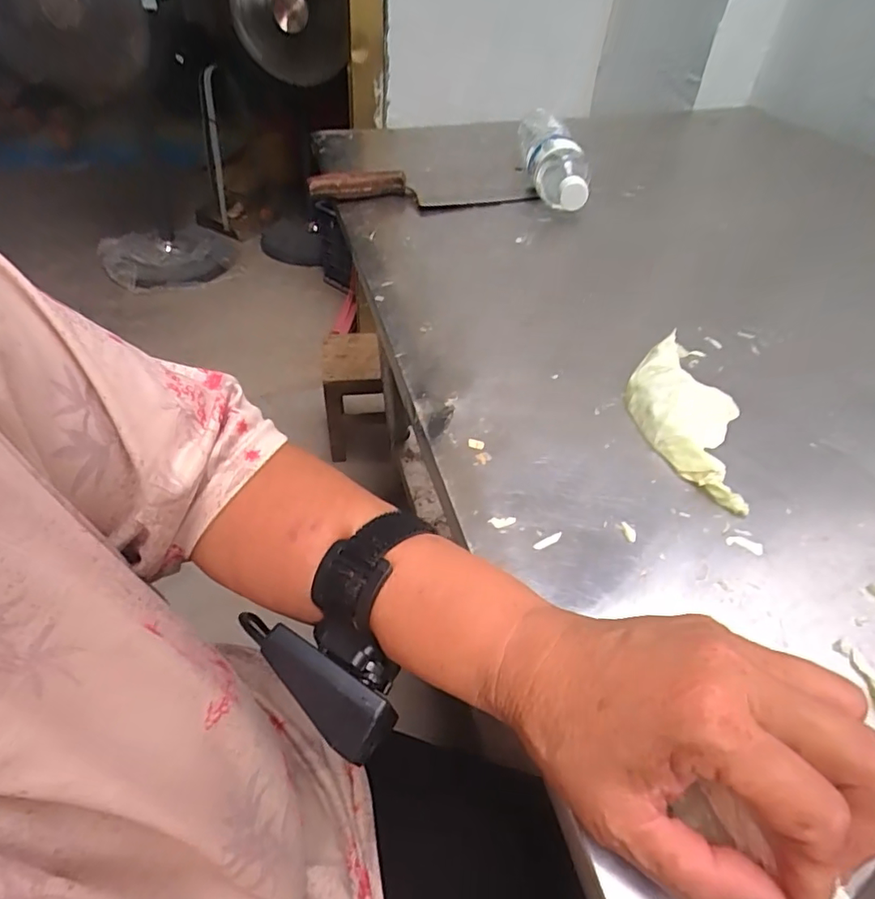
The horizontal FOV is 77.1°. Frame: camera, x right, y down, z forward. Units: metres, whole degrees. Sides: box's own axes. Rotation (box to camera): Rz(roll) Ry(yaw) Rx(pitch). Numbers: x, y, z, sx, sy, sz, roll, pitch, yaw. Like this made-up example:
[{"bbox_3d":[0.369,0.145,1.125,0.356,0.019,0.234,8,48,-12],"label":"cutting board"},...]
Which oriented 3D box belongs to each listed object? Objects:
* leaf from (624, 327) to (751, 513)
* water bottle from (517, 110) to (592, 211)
[{"bbox_3d":[0.171,-0.033,0.390,0.064,0.026,0.172,10,44,5],"label":"leaf"},{"bbox_3d":[0.150,-0.380,0.724,0.072,0.064,0.260,3,44,-2],"label":"water bottle"}]

